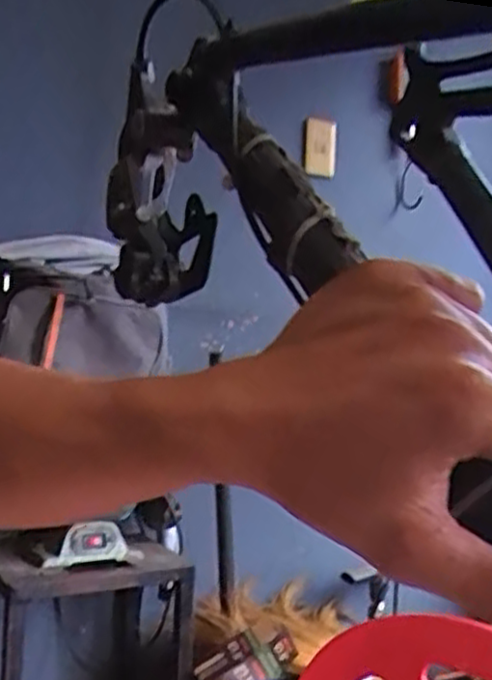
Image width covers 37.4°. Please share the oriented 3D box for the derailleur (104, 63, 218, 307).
[{"bbox_3d":[-0.049,-0.088,0.422,0.058,0.126,0.056,2,-2,-10],"label":"derailleur"}]

